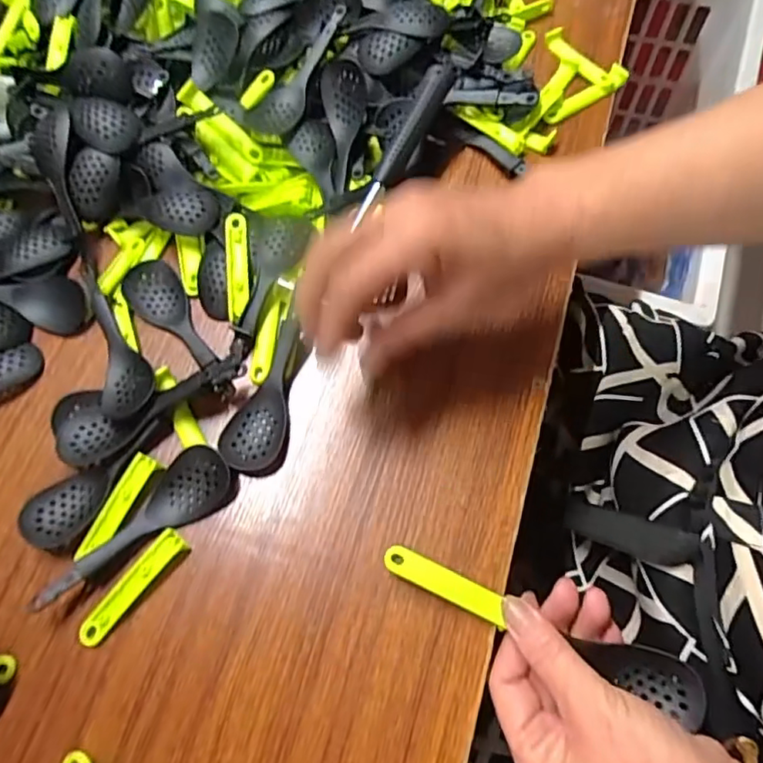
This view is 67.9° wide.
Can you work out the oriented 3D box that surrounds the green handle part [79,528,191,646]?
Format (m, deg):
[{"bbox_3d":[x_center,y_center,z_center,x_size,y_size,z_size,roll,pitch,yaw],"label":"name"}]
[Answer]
[{"bbox_3d":[-0.147,0.122,0.335,0.019,0.004,0.076,37,74,16],"label":"green handle part"}]

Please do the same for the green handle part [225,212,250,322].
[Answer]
[{"bbox_3d":[-0.103,-0.082,0.403,0.016,0.004,0.076,-4,82,2],"label":"green handle part"}]

